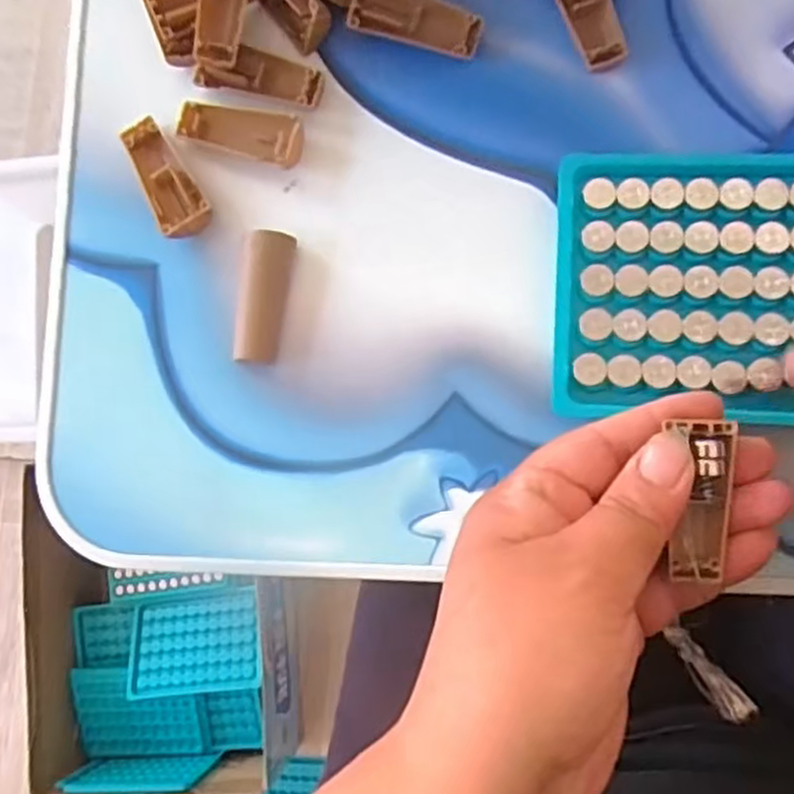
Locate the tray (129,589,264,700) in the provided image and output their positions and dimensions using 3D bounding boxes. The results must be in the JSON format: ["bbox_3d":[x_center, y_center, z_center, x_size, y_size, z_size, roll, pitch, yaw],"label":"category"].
[{"bbox_3d":[-0.200,0.244,0.747,0.123,0.011,0.096,-2,67,-14],"label":"tray"}]

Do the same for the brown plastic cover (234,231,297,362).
[{"bbox_3d":[-0.051,-0.038,0.286,0.017,0.011,0.050,9,85,8],"label":"brown plastic cover"}]

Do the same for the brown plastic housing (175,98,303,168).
[{"bbox_3d":[-0.062,-0.105,0.295,0.051,0.007,0.018,18,86,9],"label":"brown plastic housing"}]

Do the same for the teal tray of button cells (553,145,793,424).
[{"bbox_3d":[0.122,-0.042,0.259,0.130,0.019,0.098,1,84,8],"label":"teal tray of button cells"}]

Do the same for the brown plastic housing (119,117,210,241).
[{"bbox_3d":[-0.092,-0.087,0.295,0.020,0.009,0.049,-29,81,3],"label":"brown plastic housing"}]

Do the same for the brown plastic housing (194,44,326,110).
[{"bbox_3d":[-0.054,-0.126,0.293,0.049,0.011,0.016,14,85,9],"label":"brown plastic housing"}]

